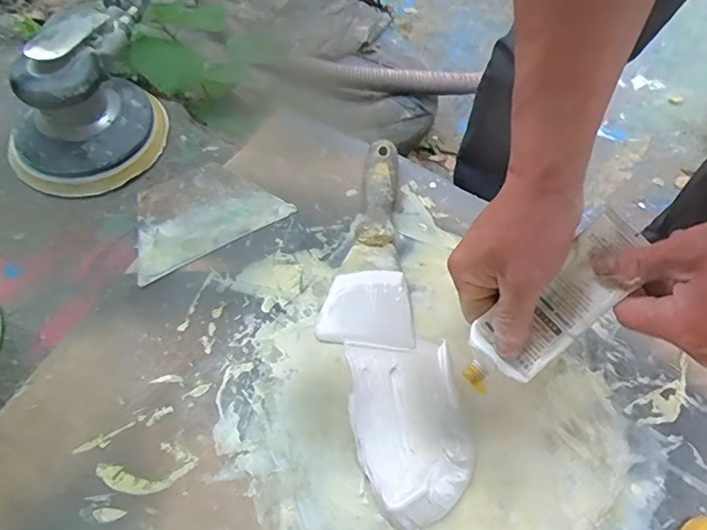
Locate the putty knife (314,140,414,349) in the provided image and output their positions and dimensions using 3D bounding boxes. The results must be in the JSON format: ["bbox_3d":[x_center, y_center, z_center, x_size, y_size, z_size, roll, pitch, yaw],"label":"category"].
[{"bbox_3d":[0.017,-0.025,0.451,0.072,0.019,0.195,5,61,0],"label":"putty knife"}]

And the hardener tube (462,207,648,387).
[{"bbox_3d":[0.129,0.027,0.344,0.051,0.018,0.140,44,97,19],"label":"hardener tube"}]

